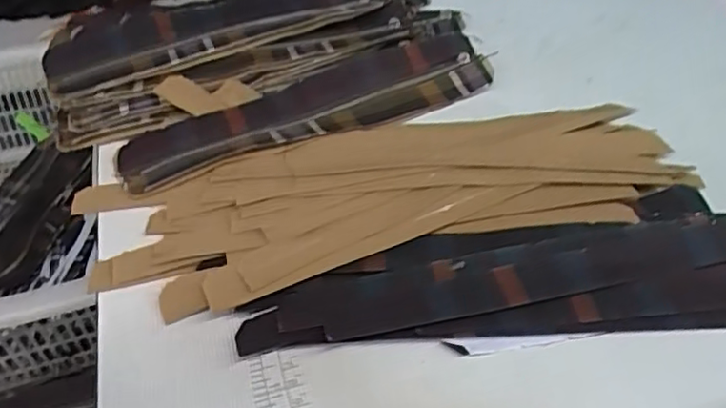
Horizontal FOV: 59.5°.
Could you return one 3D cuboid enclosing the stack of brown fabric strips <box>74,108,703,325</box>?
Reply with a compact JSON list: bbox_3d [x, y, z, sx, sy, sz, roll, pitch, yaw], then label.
[{"bbox_3d":[0.020,-0.010,0.361,0.334,0.011,0.115,-10,43,-10],"label":"stack of brown fabric strips"}]

